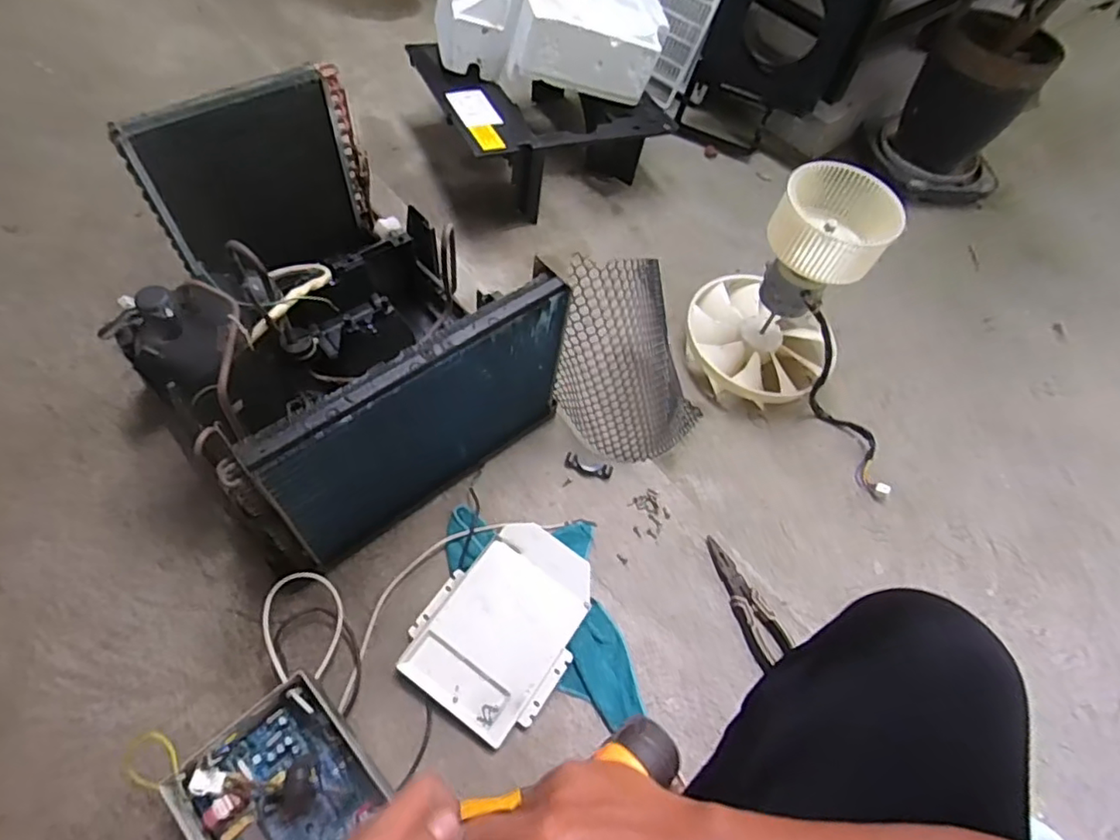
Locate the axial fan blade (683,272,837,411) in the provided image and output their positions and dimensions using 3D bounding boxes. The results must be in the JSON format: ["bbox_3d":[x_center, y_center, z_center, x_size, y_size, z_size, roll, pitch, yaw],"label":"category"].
[{"bbox_3d":[0.365,-0.150,1.118,0.275,0.098,0.242,32,60,13],"label":"axial fan blade"}]

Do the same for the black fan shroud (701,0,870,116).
[{"bbox_3d":[0.496,-0.885,1.344,0.327,0.325,0.070,29,39,20],"label":"black fan shroud"}]

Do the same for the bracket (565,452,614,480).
[{"bbox_3d":[0.042,0.068,0.884,0.070,0.013,0.020,19,58,7],"label":"bracket"}]

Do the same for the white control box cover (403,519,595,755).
[{"bbox_3d":[-0.065,0.254,0.761,0.172,0.044,0.235,34,60,14],"label":"white control box cover"}]

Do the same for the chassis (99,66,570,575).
[{"bbox_3d":[-0.310,-0.150,0.815,0.405,0.302,0.520,-33,67,-24],"label":"chassis"}]

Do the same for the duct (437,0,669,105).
[{"bbox_3d":[-0.015,-0.815,1.237,0.455,0.166,0.302,1,58,-6],"label":"duct"}]

